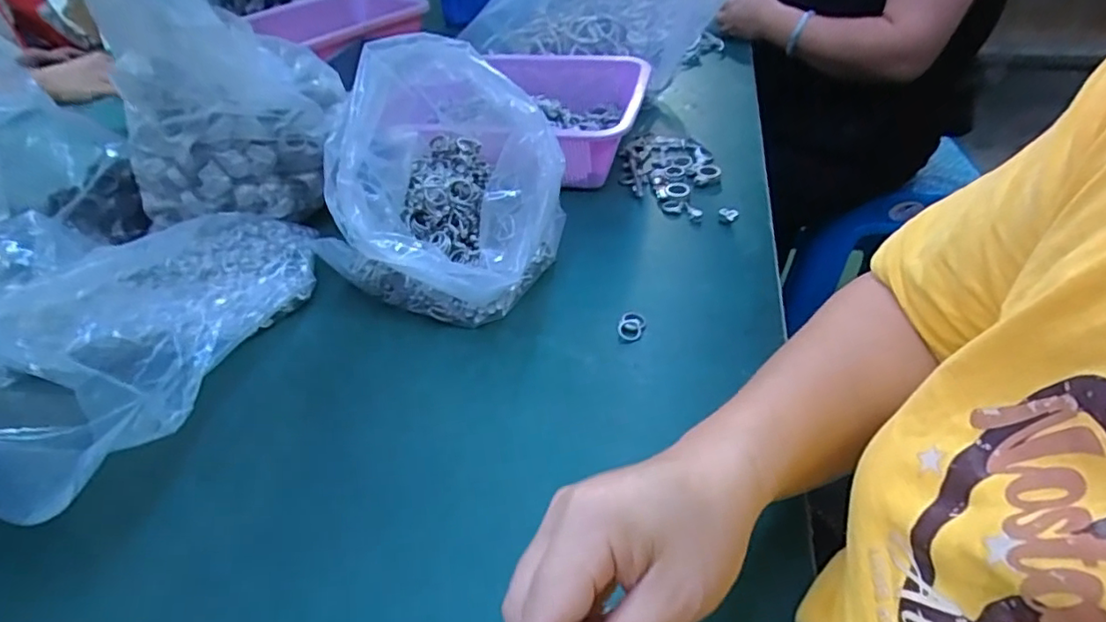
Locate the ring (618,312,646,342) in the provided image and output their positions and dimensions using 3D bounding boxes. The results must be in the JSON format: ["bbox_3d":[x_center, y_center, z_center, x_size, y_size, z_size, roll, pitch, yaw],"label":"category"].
[{"bbox_3d":[0.064,0.011,0.465,0.017,0.007,0.028,15,45,23],"label":"ring"}]

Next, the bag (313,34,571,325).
[{"bbox_3d":[-0.086,-0.100,0.477,0.187,0.184,0.190,-29,46,-24],"label":"bag"}]

